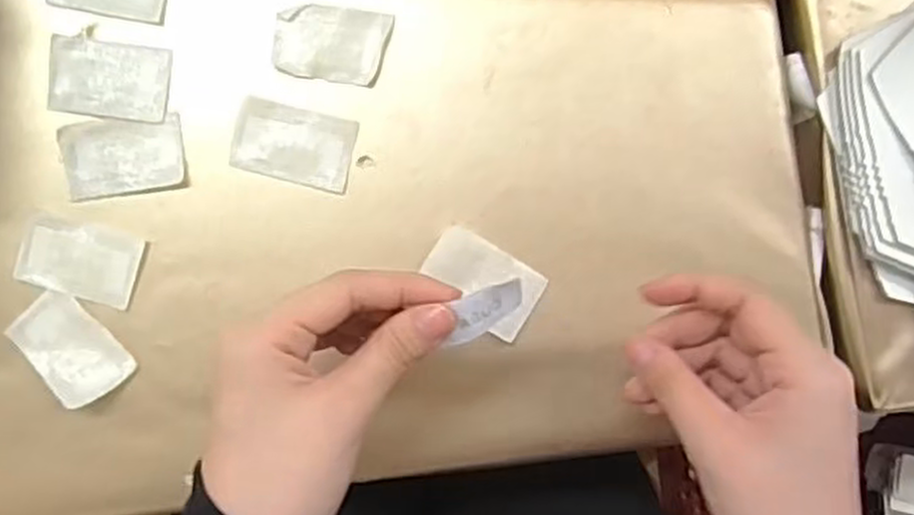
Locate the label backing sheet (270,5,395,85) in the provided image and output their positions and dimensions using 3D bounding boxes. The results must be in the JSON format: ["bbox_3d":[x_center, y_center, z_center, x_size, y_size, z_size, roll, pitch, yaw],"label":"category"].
[{"bbox_3d":[-0.059,-0.100,0.366,0.051,0.004,0.034,8,90,-1],"label":"label backing sheet"}]

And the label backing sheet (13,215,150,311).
[{"bbox_3d":[-0.177,0.002,0.370,0.055,0.004,0.034,16,90,-1],"label":"label backing sheet"}]

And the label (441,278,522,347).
[{"bbox_3d":[0.011,0.020,0.297,0.032,0.004,0.016,-27,117,-12],"label":"label"}]

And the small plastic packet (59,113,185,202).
[{"bbox_3d":[-0.155,-0.047,0.364,0.054,0.004,0.034,-9,90,-1],"label":"small plastic packet"}]

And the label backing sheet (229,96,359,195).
[{"bbox_3d":[-0.076,-0.053,0.367,0.054,0.004,0.034,13,90,-1],"label":"label backing sheet"}]

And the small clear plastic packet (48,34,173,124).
[{"bbox_3d":[-0.163,-0.083,0.367,0.054,0.004,0.035,7,90,-1],"label":"small clear plastic packet"}]

